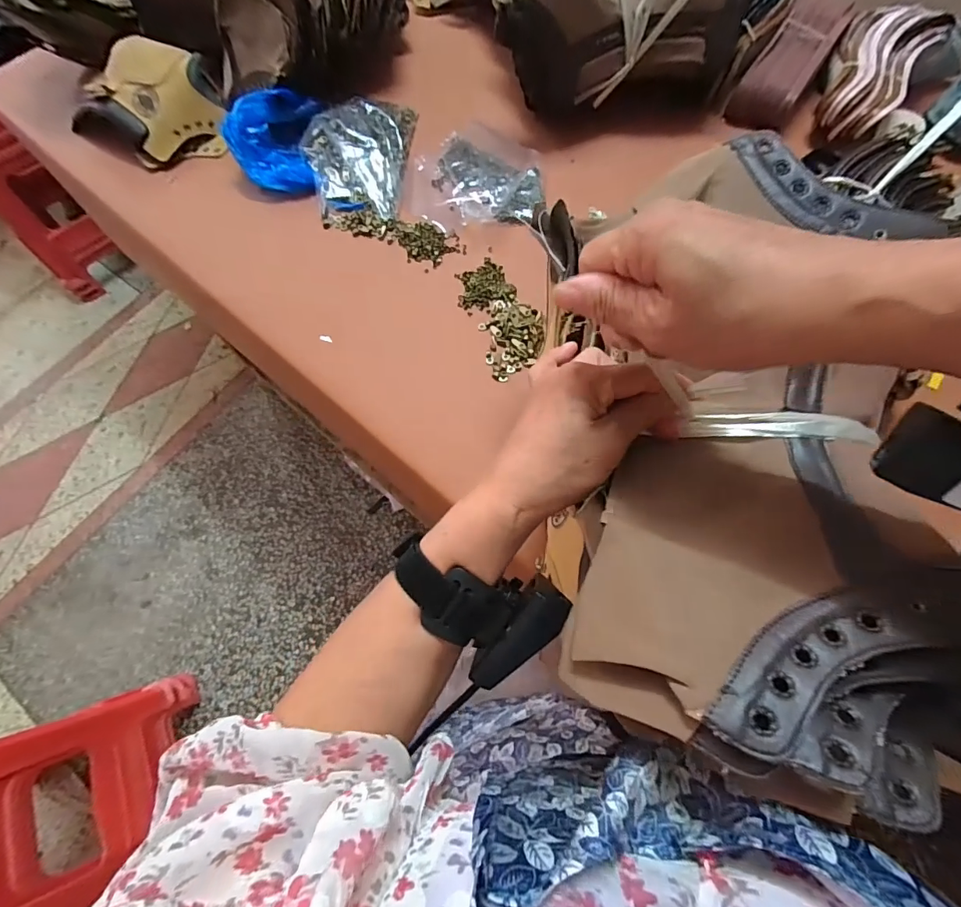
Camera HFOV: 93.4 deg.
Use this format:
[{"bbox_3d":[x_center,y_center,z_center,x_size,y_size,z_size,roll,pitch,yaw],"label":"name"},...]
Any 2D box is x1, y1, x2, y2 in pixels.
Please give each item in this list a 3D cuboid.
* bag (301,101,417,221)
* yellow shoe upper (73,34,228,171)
[{"bbox_3d":[-0.155,-0.398,0.610,0.162,0.037,0.194,-13,70,-4],"label":"bag"},{"bbox_3d":[-0.476,-0.484,0.643,0.211,0.093,0.147,-28,72,-9],"label":"yellow shoe upper"}]

